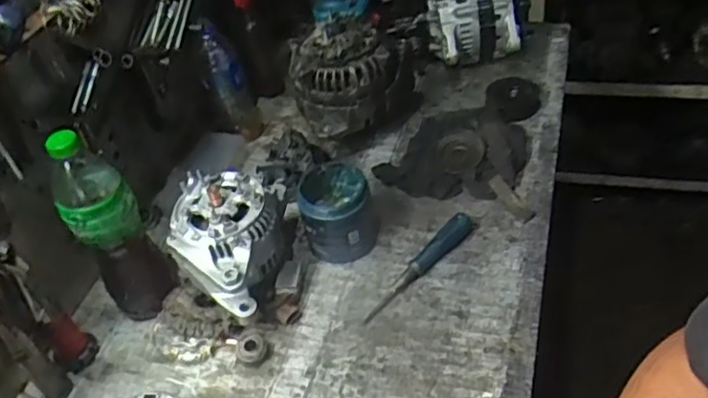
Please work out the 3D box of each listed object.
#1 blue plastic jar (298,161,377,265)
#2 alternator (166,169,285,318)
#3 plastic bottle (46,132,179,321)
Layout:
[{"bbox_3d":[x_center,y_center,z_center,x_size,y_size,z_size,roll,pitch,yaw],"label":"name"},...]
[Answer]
[{"bbox_3d":[-0.022,0.013,0.835,0.089,0.091,0.090,-6,43,6],"label":"blue plastic jar"},{"bbox_3d":[-0.152,0.048,0.783,0.123,0.120,0.159,8,46,19],"label":"alternator"},{"bbox_3d":[-0.280,0.038,0.745,0.081,0.264,0.065,-27,46,-15],"label":"plastic bottle"}]

